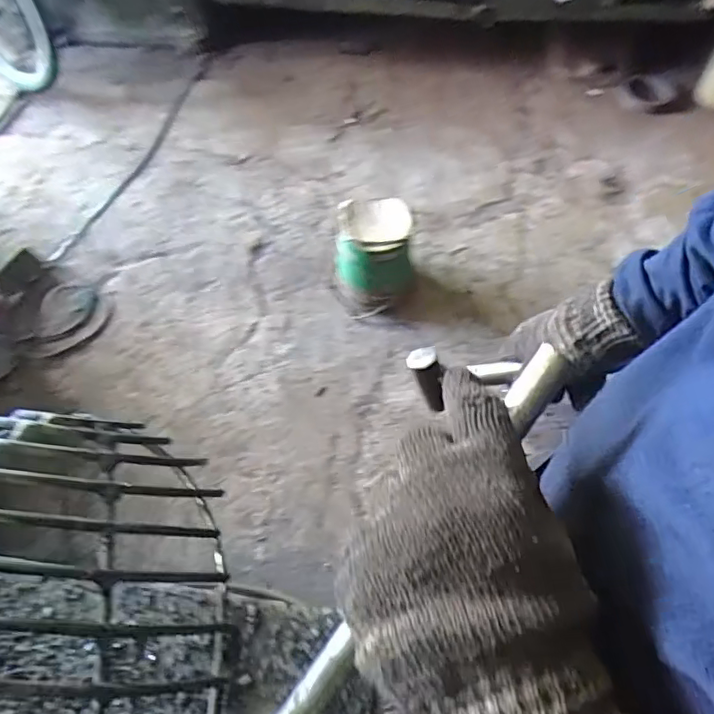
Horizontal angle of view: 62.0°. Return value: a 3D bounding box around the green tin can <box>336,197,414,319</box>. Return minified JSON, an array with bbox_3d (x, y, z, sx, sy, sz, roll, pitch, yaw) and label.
[{"bbox_3d":[0.042,-0.242,1.483,0.185,0.253,0.174,-1,57,1],"label":"green tin can"}]

